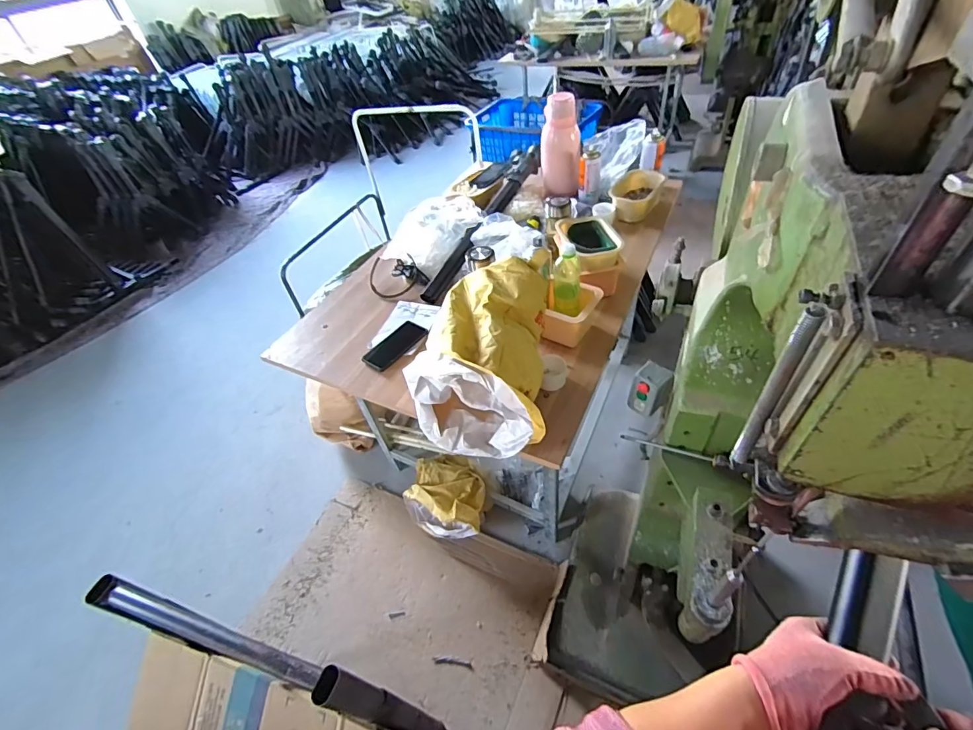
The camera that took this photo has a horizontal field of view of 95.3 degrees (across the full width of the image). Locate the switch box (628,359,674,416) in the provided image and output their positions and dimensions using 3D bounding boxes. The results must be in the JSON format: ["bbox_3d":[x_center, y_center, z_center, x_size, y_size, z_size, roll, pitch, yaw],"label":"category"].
[{"bbox_3d":[0.289,0.042,0.781,0.065,0.081,0.060,32,57,31],"label":"switch box"}]

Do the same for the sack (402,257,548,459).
[{"bbox_3d":[-0.011,-0.021,0.859,0.240,0.202,0.337,-1,47,8],"label":"sack"}]

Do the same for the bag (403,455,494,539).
[{"bbox_3d":[-0.125,0.417,1.493,0.279,0.171,0.304,5,48,13],"label":"bag"}]

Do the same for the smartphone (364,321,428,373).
[{"bbox_3d":[-0.226,-0.050,1.098,0.083,0.011,0.173,24,55,27],"label":"smartphone"}]

